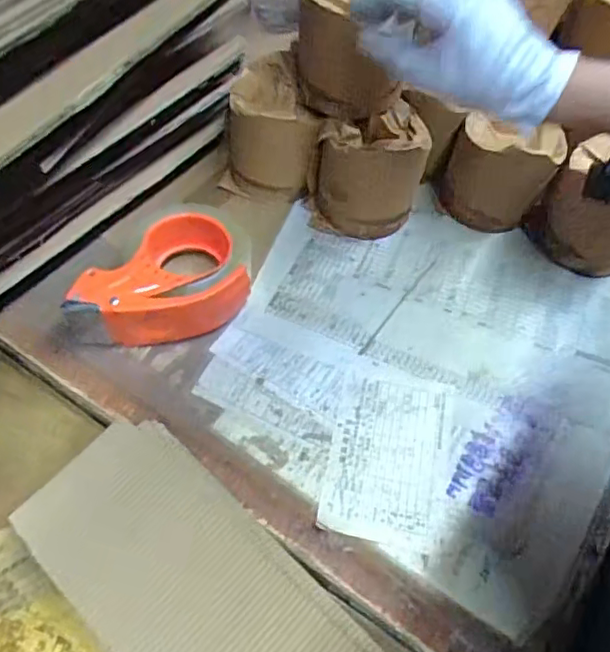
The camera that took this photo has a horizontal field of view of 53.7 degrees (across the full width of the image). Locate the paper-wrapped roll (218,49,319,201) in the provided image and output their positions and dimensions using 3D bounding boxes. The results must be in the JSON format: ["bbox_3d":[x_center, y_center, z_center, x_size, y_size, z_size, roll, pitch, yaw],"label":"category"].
[{"bbox_3d":[-0.041,-0.203,0.635,0.088,0.103,0.104,-5,57,-7],"label":"paper-wrapped roll"}]

